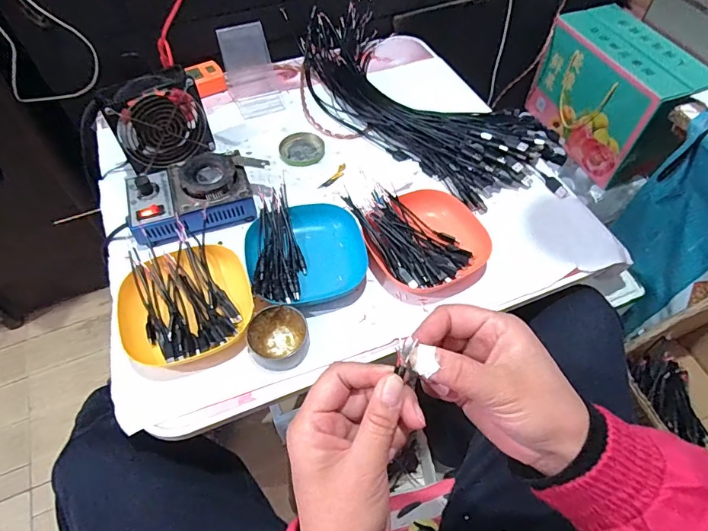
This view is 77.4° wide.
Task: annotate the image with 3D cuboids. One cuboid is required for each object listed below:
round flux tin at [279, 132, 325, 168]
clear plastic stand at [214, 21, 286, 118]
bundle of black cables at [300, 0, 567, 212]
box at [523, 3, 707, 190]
[{"bbox_3d":[-0.078,-0.173,0.660,0.067,0.017,0.063,0,57,0],"label":"round flux tin"},{"bbox_3d":[-0.163,-0.311,0.706,0.078,0.092,0.096,-17,58,-11],"label":"clear plastic stand"},{"bbox_3d":[0.101,-0.264,0.691,0.222,0.053,0.502,-40,65,-23],"label":"bundle of black cables"},{"bbox_3d":[0.577,-0.384,0.998,0.156,0.232,0.326,-21,59,-13],"label":"box"}]

